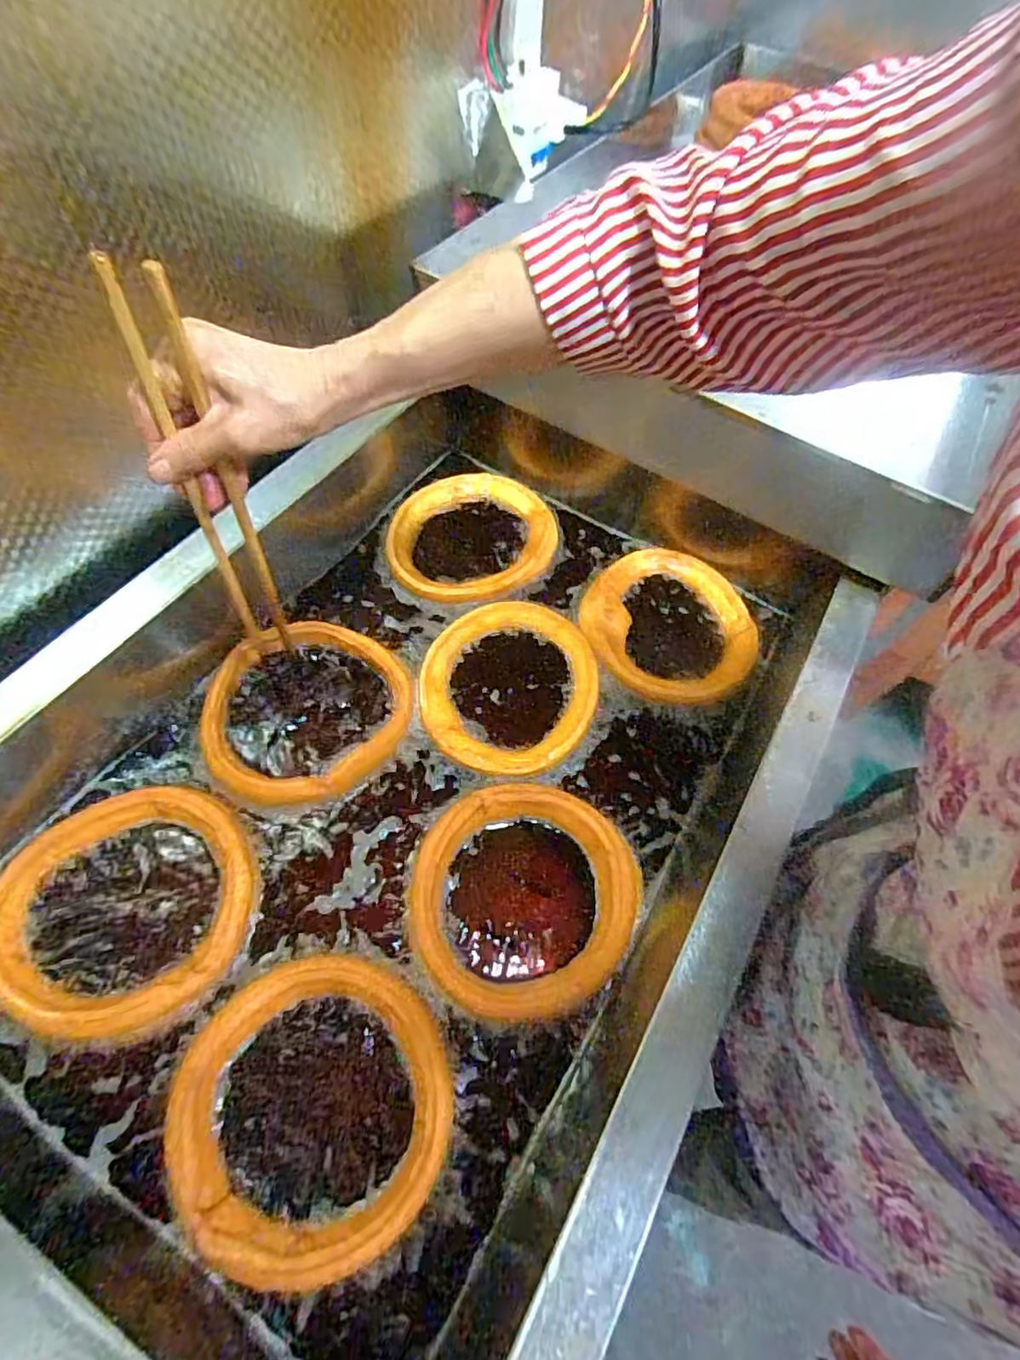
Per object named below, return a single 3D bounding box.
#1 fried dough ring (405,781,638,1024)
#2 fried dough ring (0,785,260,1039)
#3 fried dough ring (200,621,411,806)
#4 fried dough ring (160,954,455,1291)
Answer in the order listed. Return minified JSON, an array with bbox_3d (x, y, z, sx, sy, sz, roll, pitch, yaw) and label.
[{"bbox_3d":[0.015,0.177,0.499,0.189,0.018,0.176,2,60,-3],"label":"fried dough ring"},{"bbox_3d":[-0.306,0.175,0.468,0.197,0.026,0.179,-11,62,-11],"label":"fried dough ring"},{"bbox_3d":[-0.189,0.025,0.567,0.181,0.021,0.181,2,60,-3],"label":"fried dough ring"},{"bbox_3d":[-0.139,0.294,0.418,0.192,0.019,0.179,2,60,-3],"label":"fried dough ring"}]

